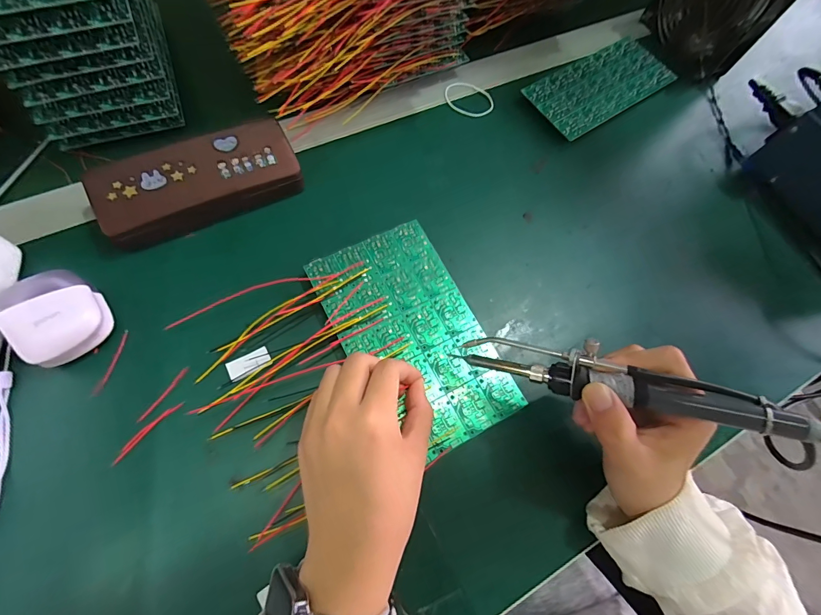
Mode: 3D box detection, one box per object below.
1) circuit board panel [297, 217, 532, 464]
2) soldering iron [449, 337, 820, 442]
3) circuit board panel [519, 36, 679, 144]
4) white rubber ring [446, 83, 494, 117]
[{"bbox_3d":[0.001,0.019,0.293,0.101,0.010,0.172,-27,73,-11],"label":"circuit board panel"},{"bbox_3d":[0.124,0.043,0.213,0.201,0.028,0.027,11,68,26],"label":"soldering iron"},{"bbox_3d":[0.204,-0.238,0.409,0.164,0.004,0.076,-31,75,-14],"label":"circuit board panel"},{"bbox_3d":[0.060,-0.215,0.396,0.050,0.007,0.039,42,70,11],"label":"white rubber ring"}]

